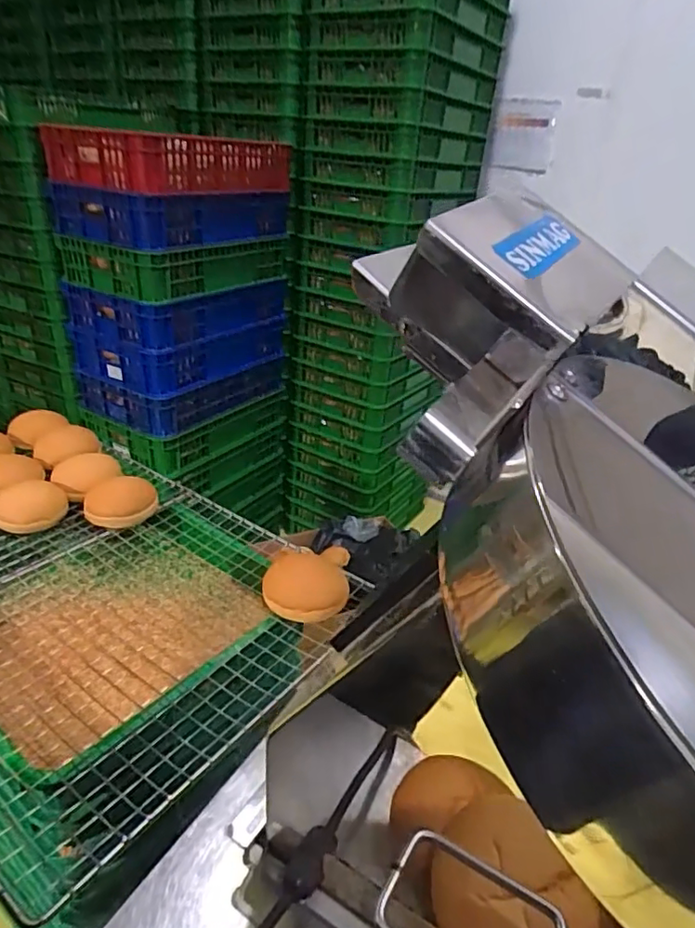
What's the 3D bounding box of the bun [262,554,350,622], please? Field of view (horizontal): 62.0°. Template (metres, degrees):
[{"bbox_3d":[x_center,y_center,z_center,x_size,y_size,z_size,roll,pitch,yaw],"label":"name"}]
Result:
[{"bbox_3d":[-0.058,0.173,0.824,0.121,0.044,0.109,8,29,5],"label":"bun"}]

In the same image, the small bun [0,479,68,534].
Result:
[{"bbox_3d":[-0.528,0.068,0.957,0.115,0.035,0.104,-2,29,-12],"label":"small bun"}]

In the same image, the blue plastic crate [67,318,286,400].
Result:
[{"bbox_3d":[-0.522,-0.393,1.876,0.359,0.137,0.580,18,31,23],"label":"blue plastic crate"}]

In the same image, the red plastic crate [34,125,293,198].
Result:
[{"bbox_3d":[-0.477,-0.855,1.642,0.405,0.132,0.594,15,30,18],"label":"red plastic crate"}]

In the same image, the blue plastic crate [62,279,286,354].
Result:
[{"bbox_3d":[-0.517,-0.503,1.841,0.366,0.147,0.591,18,31,23],"label":"blue plastic crate"}]

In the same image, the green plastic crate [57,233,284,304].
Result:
[{"bbox_3d":[-0.499,-0.626,1.772,0.361,0.125,0.607,18,31,23],"label":"green plastic crate"}]

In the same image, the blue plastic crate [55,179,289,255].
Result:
[{"bbox_3d":[-0.483,-0.733,1.692,0.370,0.125,0.589,18,31,23],"label":"blue plastic crate"}]

